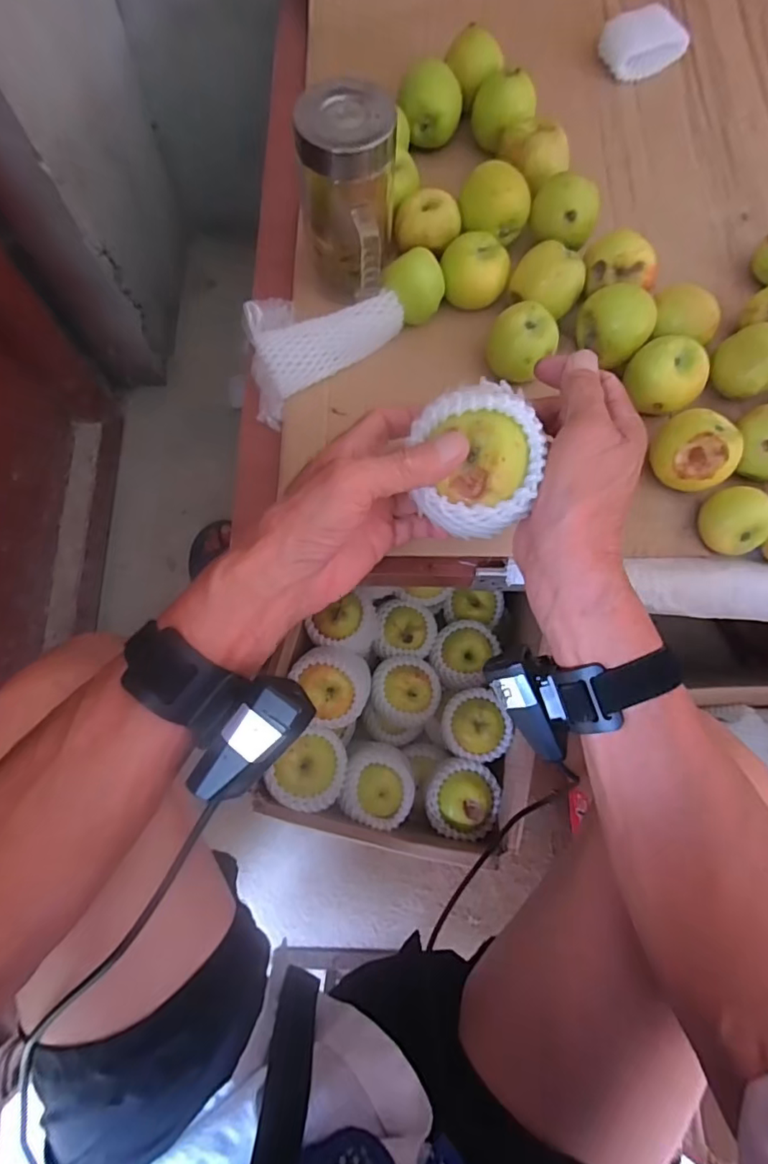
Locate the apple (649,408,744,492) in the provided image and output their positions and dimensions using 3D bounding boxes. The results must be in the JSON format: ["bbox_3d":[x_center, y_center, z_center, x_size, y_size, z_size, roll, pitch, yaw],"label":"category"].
[{"bbox_3d":[0.244,-0.100,0.413,0.054,0.045,0.055,1,74,-2],"label":"apple"}]

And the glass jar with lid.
[{"bbox_3d":[-0.029,-0.297,0.432,0.071,0.129,0.098,3,74,-1],"label":"glass jar with lid"}]

